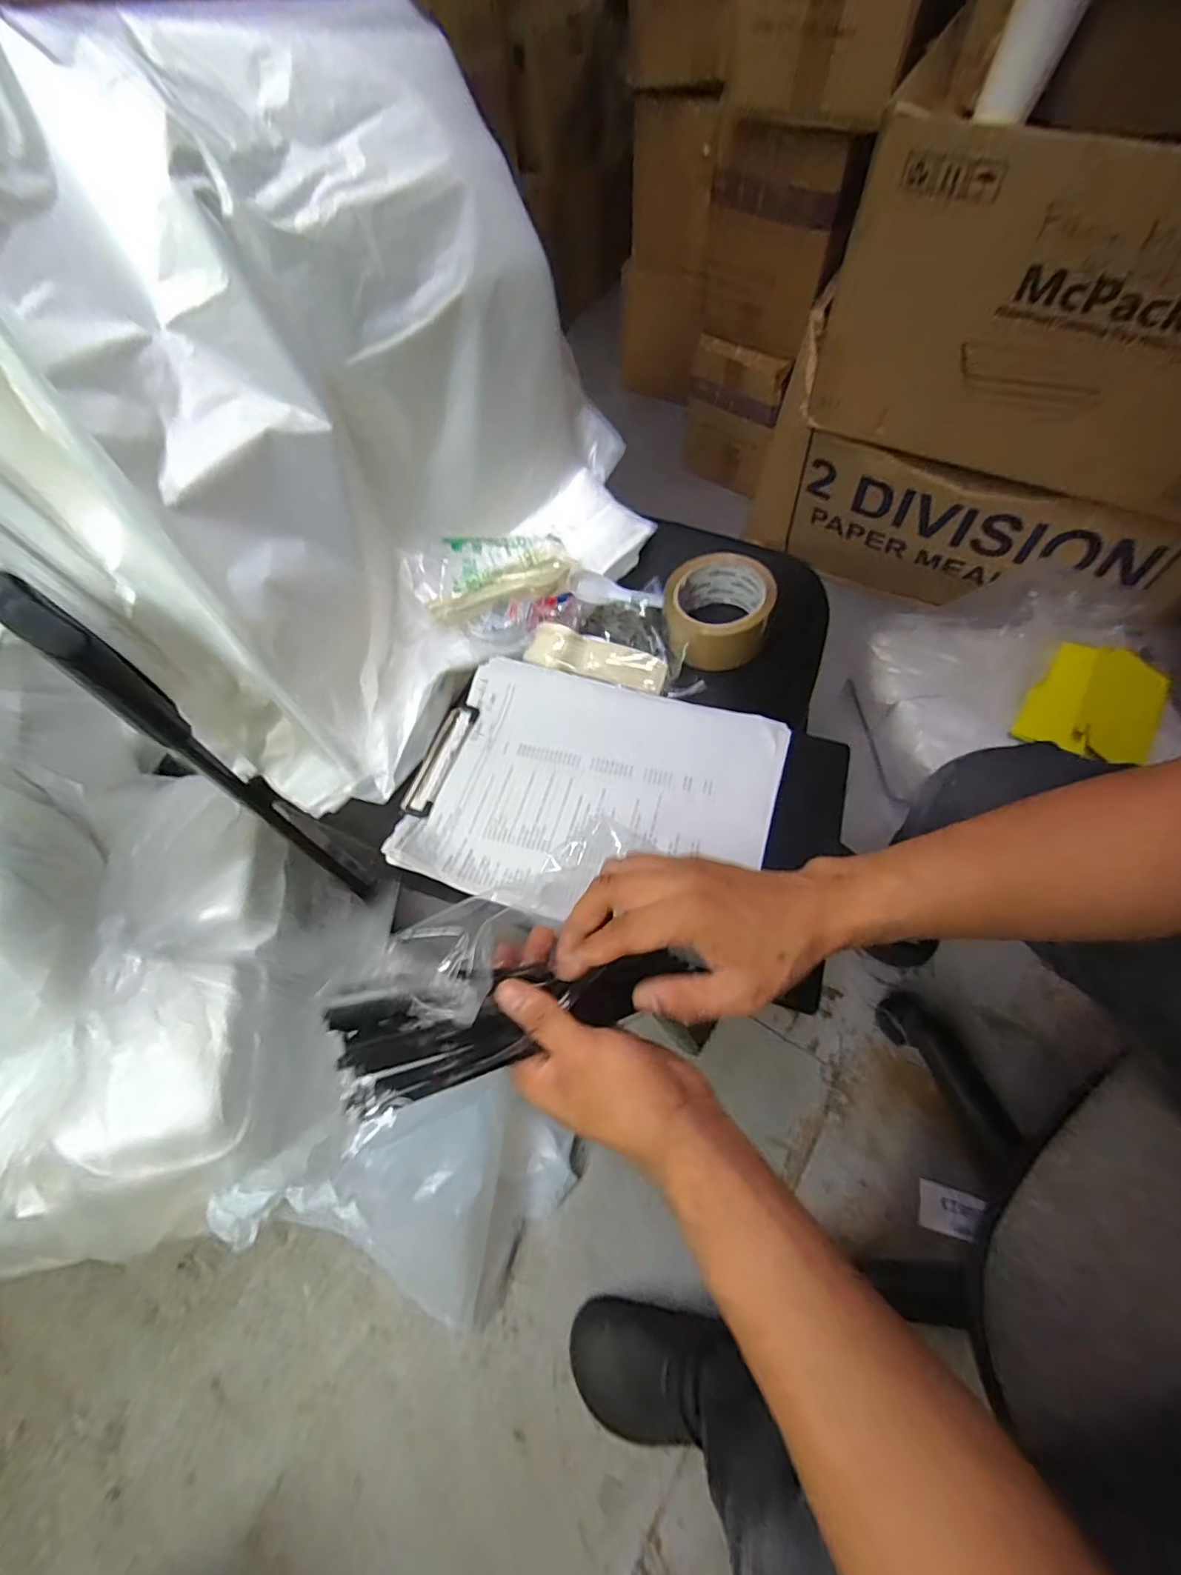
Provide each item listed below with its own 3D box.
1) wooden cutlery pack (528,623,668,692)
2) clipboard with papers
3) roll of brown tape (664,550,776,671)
[{"bbox_3d":[0.003,-0.125,0.544,0.142,0.014,0.053,18,65,13],"label":"wooden cutlery pack"},{"bbox_3d":[0.000,0.000,0.468,0.285,0.024,0.220,14,64,11],"label":"clipboard with papers"},{"bbox_3d":[0.119,-0.163,0.527,0.099,0.046,0.101,5,62,6],"label":"roll of brown tape"}]

